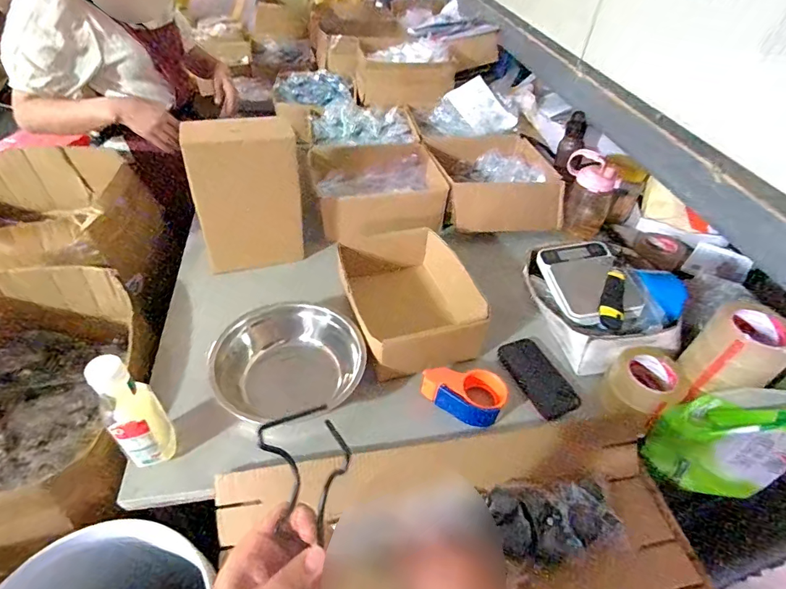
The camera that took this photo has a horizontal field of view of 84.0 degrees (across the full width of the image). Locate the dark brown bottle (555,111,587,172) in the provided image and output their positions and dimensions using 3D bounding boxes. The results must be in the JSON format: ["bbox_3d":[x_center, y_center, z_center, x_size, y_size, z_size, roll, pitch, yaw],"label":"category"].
[{"bbox_3d":[0.465,-0.394,1.132,0.060,0.162,0.058,19,2,14],"label":"dark brown bottle"}]

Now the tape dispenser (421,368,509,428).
[{"bbox_3d":[0.118,0.170,0.746,0.136,0.058,0.083,21,46,16],"label":"tape dispenser"}]

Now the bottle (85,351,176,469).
[{"bbox_3d":[-0.343,0.160,0.584,0.058,0.195,0.054,-15,47,-20],"label":"bottle"}]

